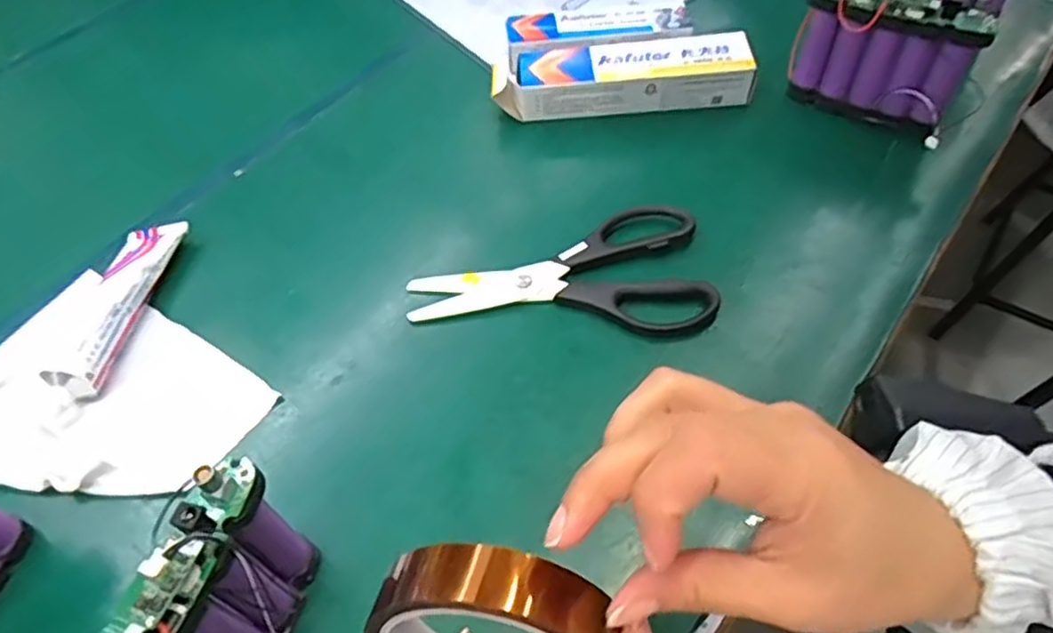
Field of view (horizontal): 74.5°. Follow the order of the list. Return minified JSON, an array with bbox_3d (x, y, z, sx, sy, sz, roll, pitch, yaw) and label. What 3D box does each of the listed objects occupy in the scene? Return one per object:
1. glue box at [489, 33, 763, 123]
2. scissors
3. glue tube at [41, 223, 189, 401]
[{"bbox_3d":[0.072,-0.185,0.534,0.193,0.044,0.058,1,54,3],"label":"glue box"},{"bbox_3d":[0.024,-0.034,0.443,0.188,0.014,0.095,2,53,5],"label":"scissors"},{"bbox_3d":[-0.264,-0.013,0.439,0.041,0.023,0.135,4,53,6],"label":"glue tube"}]

